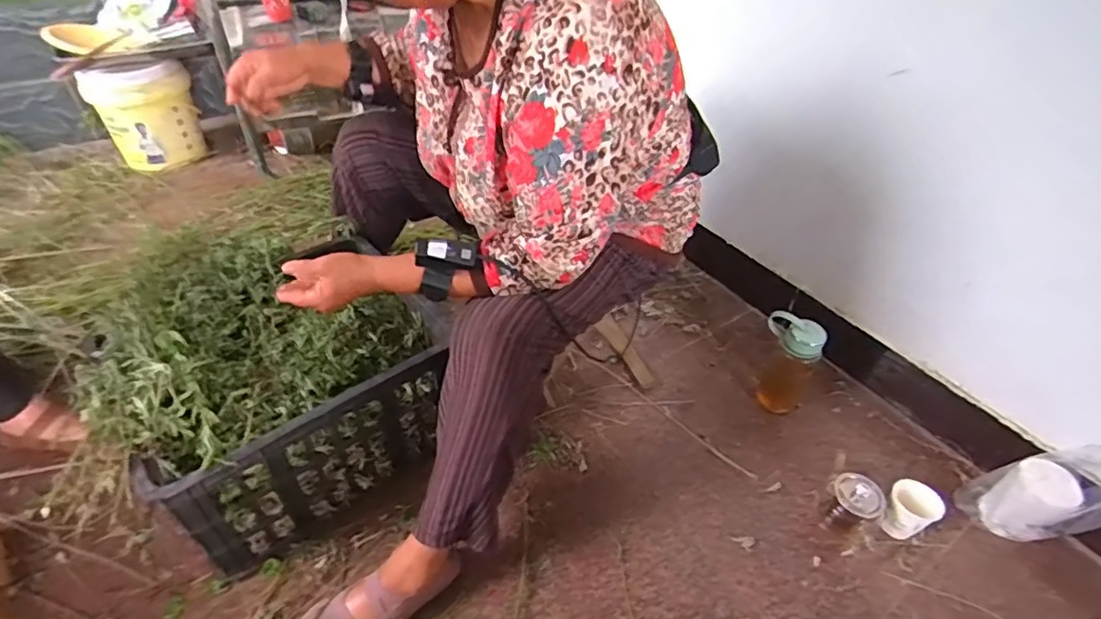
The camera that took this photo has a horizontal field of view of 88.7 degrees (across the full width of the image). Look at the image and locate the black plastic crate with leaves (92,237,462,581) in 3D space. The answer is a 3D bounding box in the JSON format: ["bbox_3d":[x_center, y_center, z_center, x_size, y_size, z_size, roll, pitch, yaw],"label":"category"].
[{"bbox_3d":[-0.451,0.109,0.959,0.449,0.316,0.400,-32,52,-32],"label":"black plastic crate with leaves"}]

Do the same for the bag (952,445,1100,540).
[{"bbox_3d":[0.782,0.276,0.851,0.112,0.316,0.101,46,51,0],"label":"bag"}]

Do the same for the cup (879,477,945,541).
[{"bbox_3d":[0.591,0.334,0.932,0.066,0.086,0.072,1,42,-1],"label":"cup"}]

